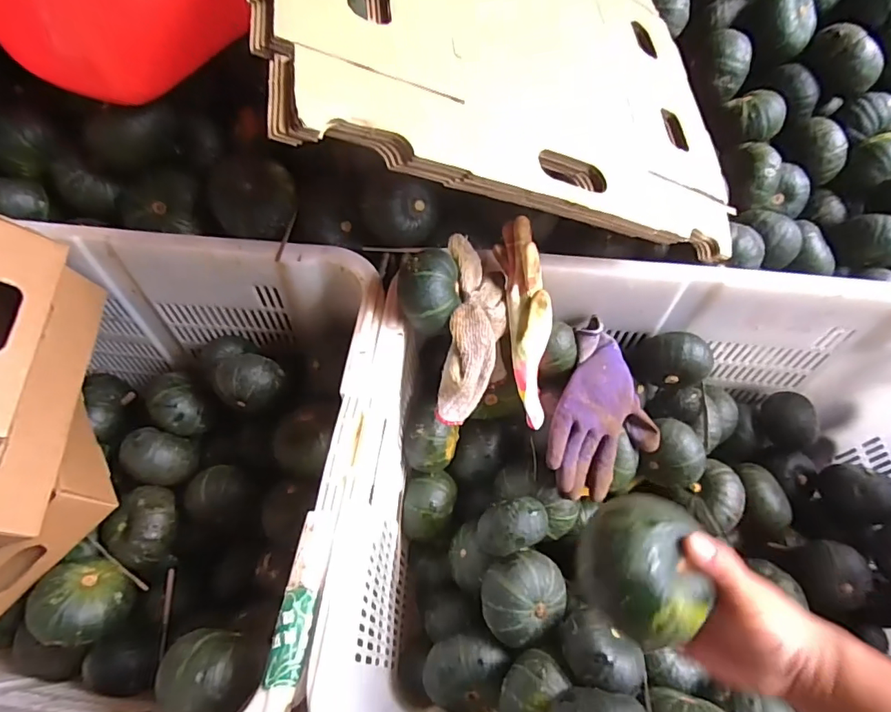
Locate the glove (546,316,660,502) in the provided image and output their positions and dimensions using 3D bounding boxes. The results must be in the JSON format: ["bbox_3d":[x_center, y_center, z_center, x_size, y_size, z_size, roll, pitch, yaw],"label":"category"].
[{"bbox_3d":[0.174,0.067,0.574,0.116,0.040,0.189,29,74,-12],"label":"glove"}]

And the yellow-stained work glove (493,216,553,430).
[{"bbox_3d":[0.082,-0.028,0.512,0.042,0.056,0.218,-7,97,-6],"label":"yellow-stained work glove"}]

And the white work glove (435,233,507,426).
[{"bbox_3d":[0.026,-0.024,0.511,0.062,0.060,0.192,7,90,3],"label":"white work glove"}]

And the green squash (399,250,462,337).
[{"bbox_3d":[-0.015,-0.061,0.496,0.058,0.054,0.070,-9,58,-7],"label":"green squash"}]

